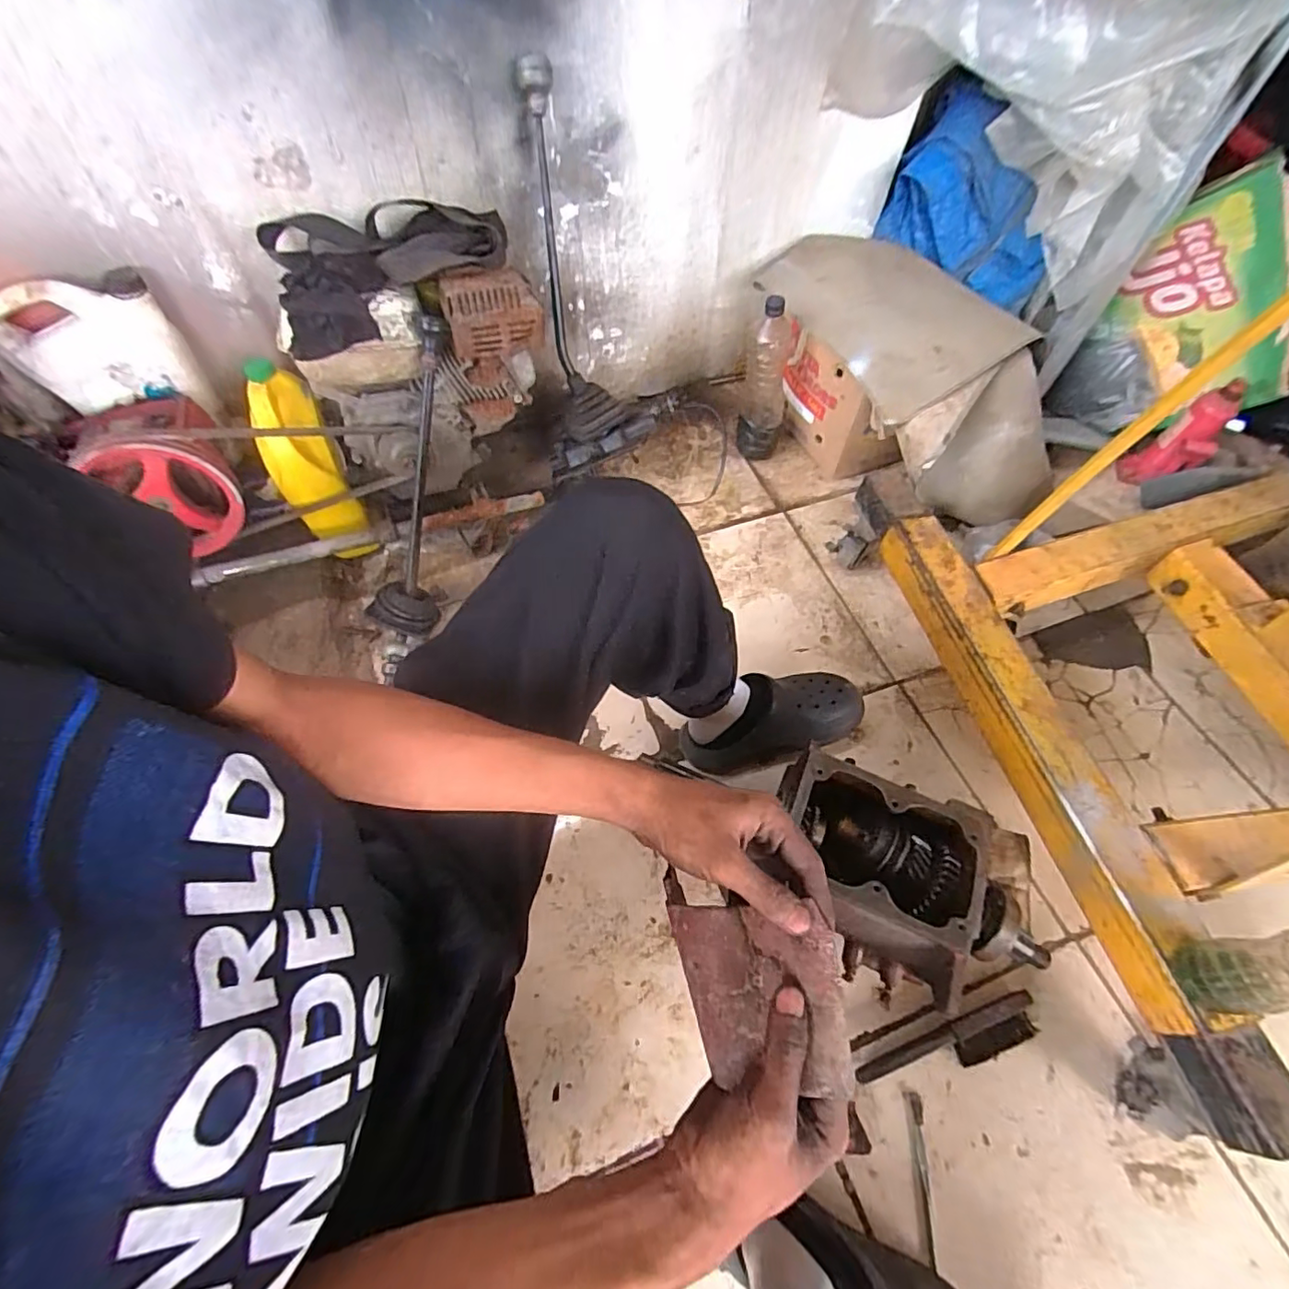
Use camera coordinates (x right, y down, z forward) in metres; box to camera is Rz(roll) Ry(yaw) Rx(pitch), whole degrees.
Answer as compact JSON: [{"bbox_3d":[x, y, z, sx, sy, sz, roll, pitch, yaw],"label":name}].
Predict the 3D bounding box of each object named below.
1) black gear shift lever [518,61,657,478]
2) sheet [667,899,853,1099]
[{"bbox_3d":[-0.102,-0.571,0.948,0.187,0.556,0.110,-11,32,-6],"label":"black gear shift lever"},{"bbox_3d":[0.067,0.209,0.346,0.104,0.012,0.092,-17,64,28],"label":"sheet"}]

